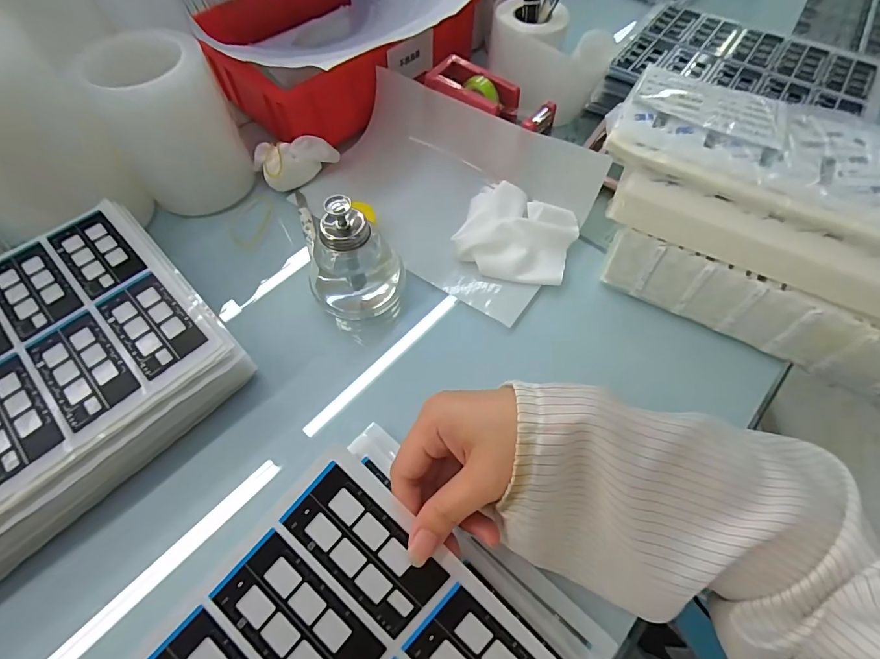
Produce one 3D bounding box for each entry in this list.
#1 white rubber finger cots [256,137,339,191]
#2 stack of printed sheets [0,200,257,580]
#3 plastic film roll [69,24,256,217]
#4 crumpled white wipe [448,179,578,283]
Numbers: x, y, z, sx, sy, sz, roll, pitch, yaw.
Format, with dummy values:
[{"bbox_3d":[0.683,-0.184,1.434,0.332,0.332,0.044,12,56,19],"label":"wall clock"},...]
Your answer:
[{"bbox_3d":[-0.153,-0.183,0.436,0.081,0.035,0.045,-31,66,-17],"label":"white rubber finger cots"},{"bbox_3d":[-0.322,0.047,0.305,0.225,0.050,0.288,41,68,19],"label":"stack of printed sheets"},{"bbox_3d":[-0.263,-0.202,0.409,0.104,0.130,0.097,-30,66,-16],"label":"plastic film roll"},{"bbox_3d":[0.074,-0.092,0.393,0.104,0.023,0.095,20,63,10],"label":"crumpled white wipe"}]

